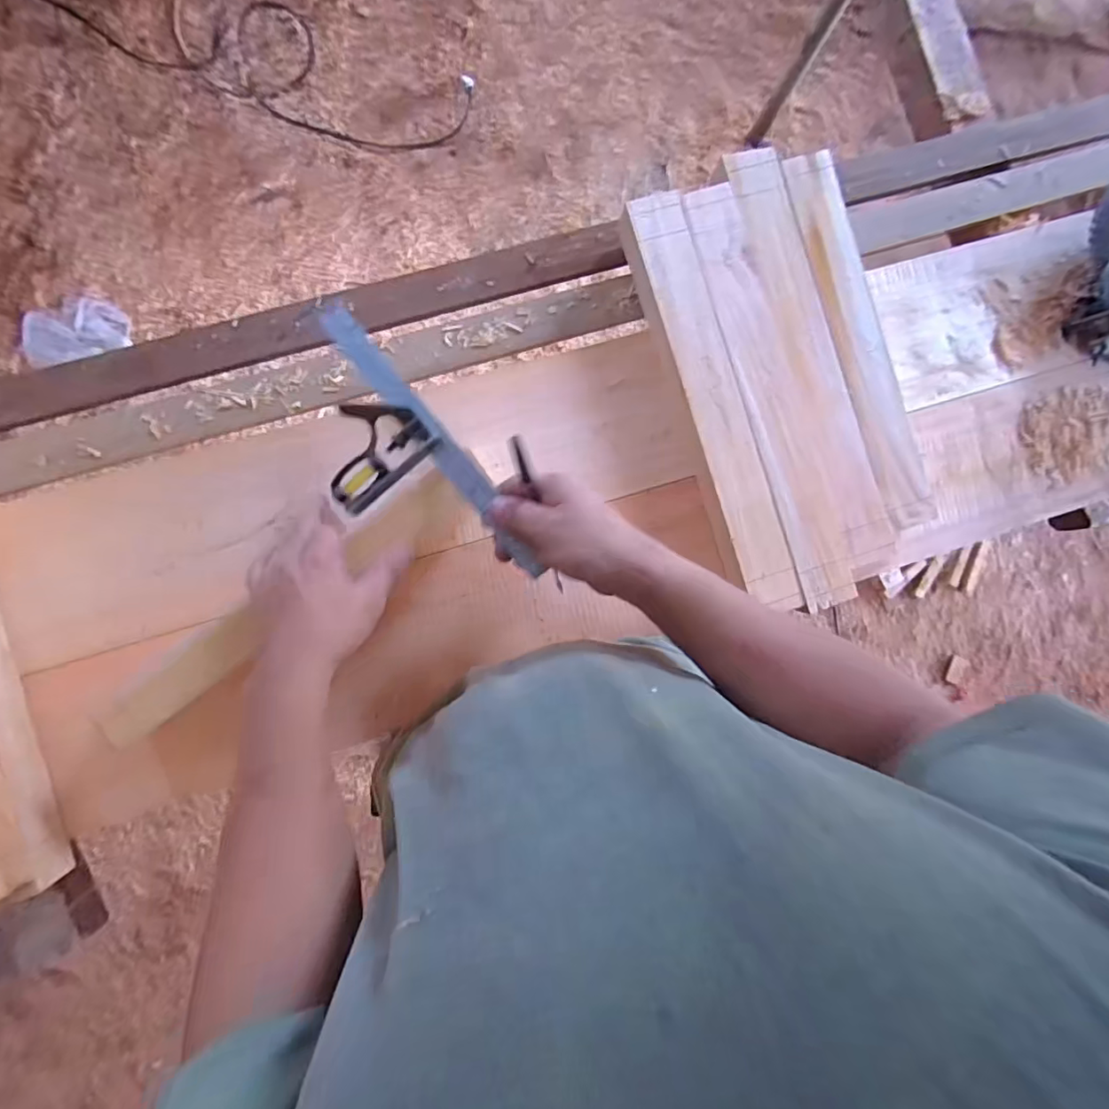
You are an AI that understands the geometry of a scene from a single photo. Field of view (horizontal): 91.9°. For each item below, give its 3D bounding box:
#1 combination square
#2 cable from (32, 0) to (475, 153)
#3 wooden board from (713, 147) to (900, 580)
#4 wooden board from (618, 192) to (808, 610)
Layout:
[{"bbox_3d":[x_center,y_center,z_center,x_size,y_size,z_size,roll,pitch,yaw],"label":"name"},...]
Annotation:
[{"bbox_3d":[-0.131,-0.071,0.446,0.105,0.025,0.284,-40,84,-5],"label":"combination square"},{"bbox_3d":[-0.715,-1.168,1.226,1.035,0.040,0.237,17,93,-7],"label":"cable"},{"bbox_3d":[0.244,-0.179,0.505,0.051,0.012,0.401,-20,92,-6],"label":"wooden board"},{"bbox_3d":[0.145,-0.136,0.511,0.058,0.040,0.388,-18,92,-6],"label":"wooden board"}]

